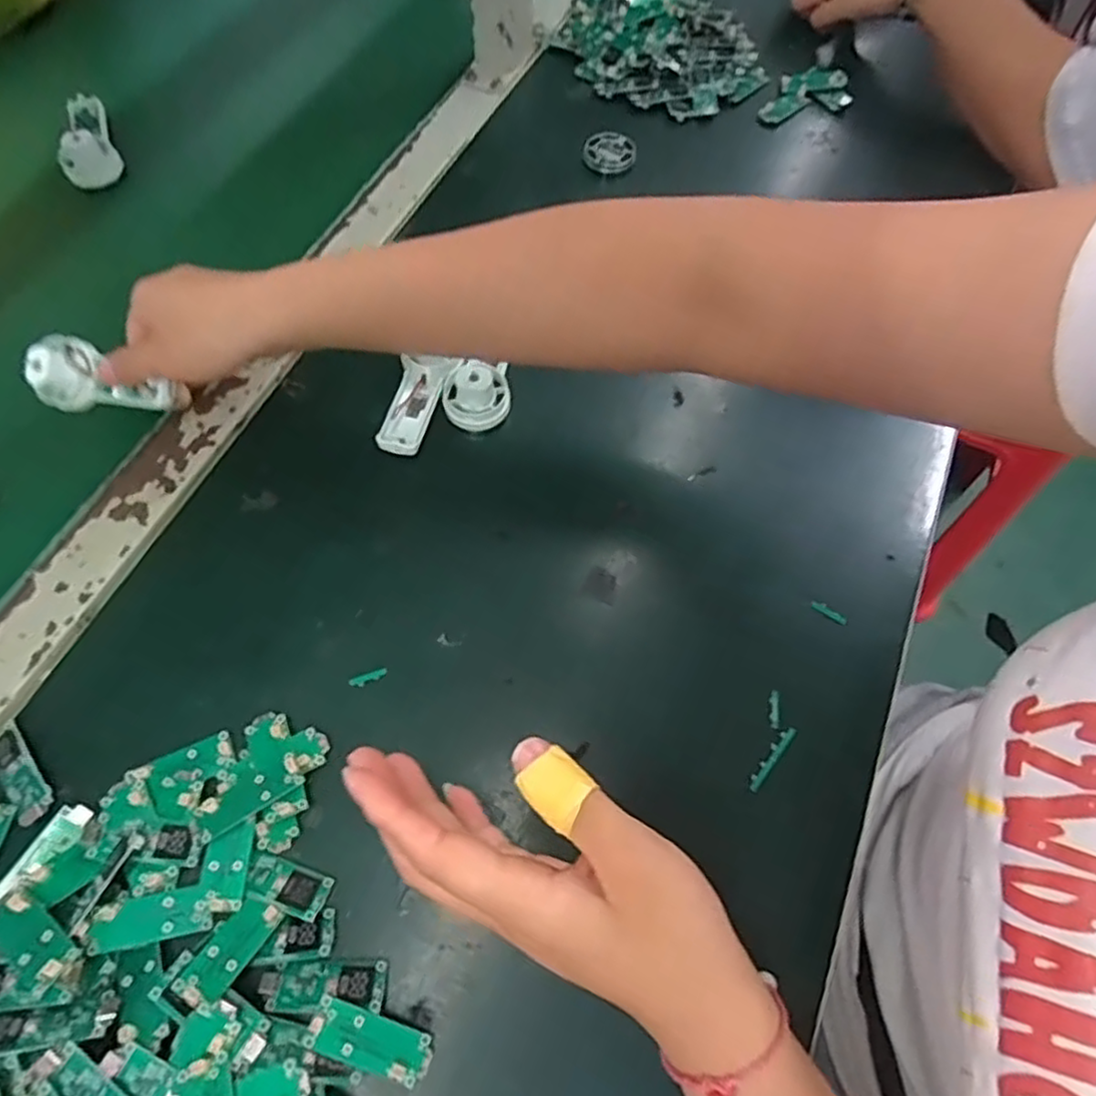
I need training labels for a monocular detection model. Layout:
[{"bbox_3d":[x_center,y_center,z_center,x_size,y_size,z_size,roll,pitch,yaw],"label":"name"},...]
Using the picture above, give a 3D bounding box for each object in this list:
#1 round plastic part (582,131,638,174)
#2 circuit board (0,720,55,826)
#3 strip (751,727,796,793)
[{"bbox_3d":[0.048,-0.305,0.524,0.039,0.006,0.039,1,64,-1],"label":"round plastic part"},{"bbox_3d":[-0.251,0.106,0.323,0.019,0.004,0.048,-37,70,-18],"label":"circuit board"},{"bbox_3d":[0.111,0.104,0.338,0.006,0.004,0.037,37,69,14],"label":"strip"}]

